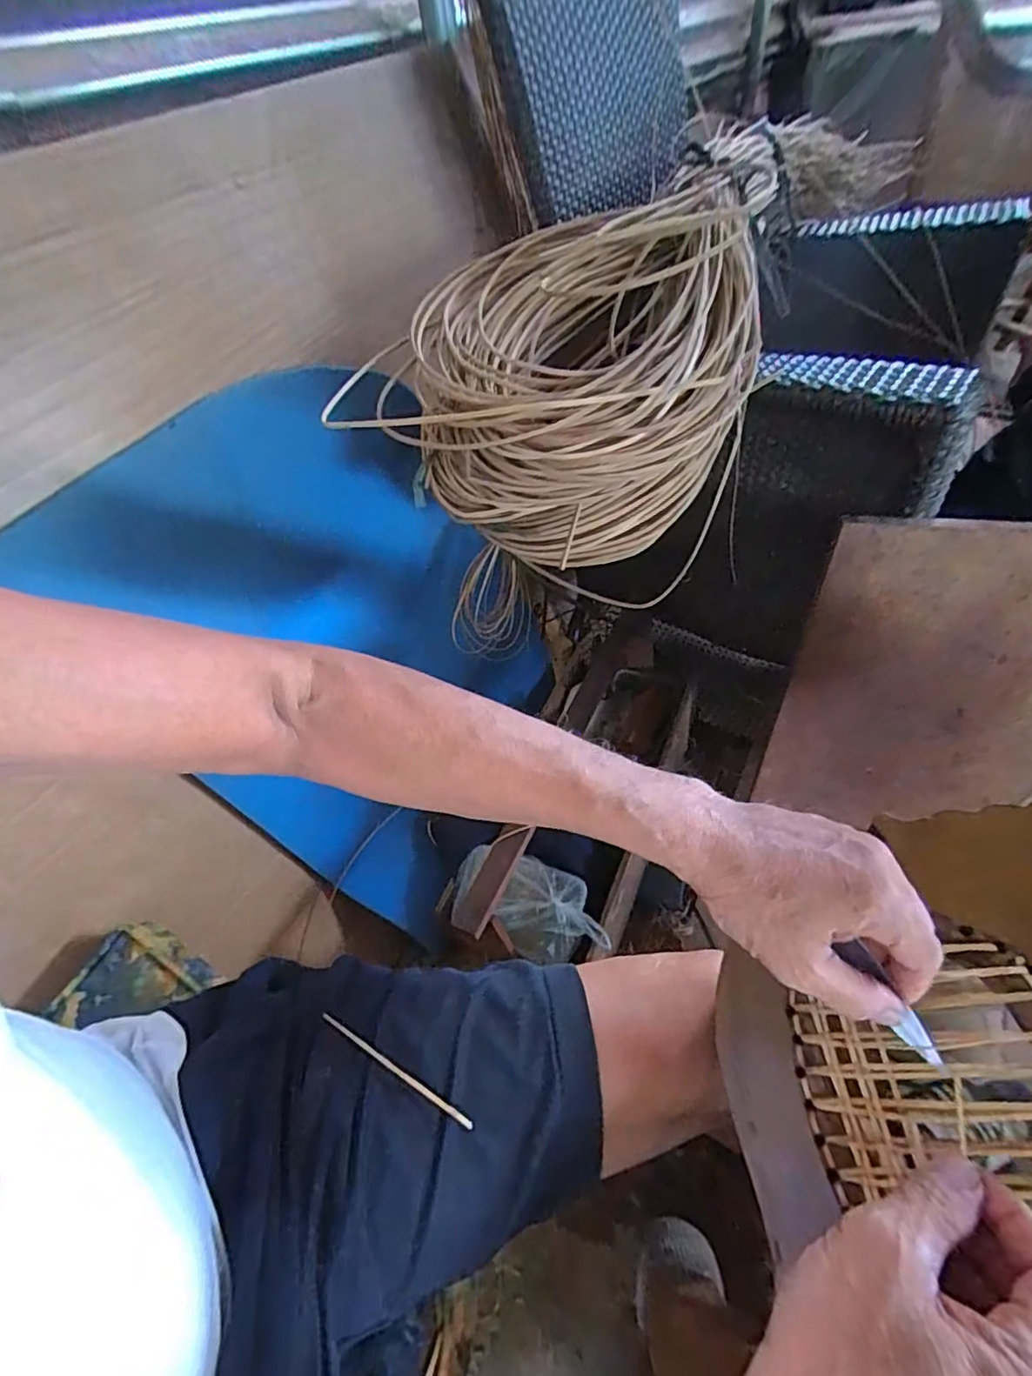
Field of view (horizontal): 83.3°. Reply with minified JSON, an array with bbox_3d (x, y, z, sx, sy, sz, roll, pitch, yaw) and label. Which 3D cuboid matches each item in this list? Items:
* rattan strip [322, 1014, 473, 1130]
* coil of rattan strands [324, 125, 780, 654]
[{"bbox_3d":[-0.079,0.245,0.373,0.118,0.010,0.006,23,57,21],"label":"rattan strip"},{"bbox_3d":[0.032,-0.235,0.529,0.321,0.196,0.241,-30,56,-18],"label":"coil of rattan strands"}]

